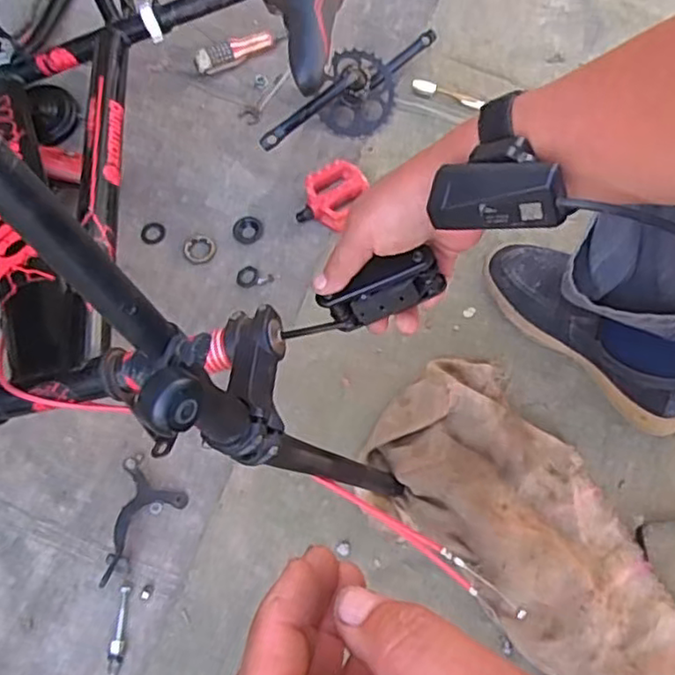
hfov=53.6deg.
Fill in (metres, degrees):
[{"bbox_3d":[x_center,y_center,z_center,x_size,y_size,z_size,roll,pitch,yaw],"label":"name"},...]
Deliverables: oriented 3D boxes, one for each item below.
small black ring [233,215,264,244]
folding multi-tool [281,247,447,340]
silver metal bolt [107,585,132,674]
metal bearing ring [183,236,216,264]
[{"bbox_3d":[-0.109,-0.132,0.815,0.037,0.004,0.039,0,68,0],"label":"small black ring"},{"bbox_3d":[0.016,-0.022,0.482,0.121,0.053,0.020,-25,68,18],"label":"folding multi-tool"},{"bbox_3d":[-0.210,0.282,0.646,0.013,0.009,0.079,3,68,1],"label":"silver metal bolt"},{"bbox_3d":[-0.167,-0.107,0.807,0.038,0.004,0.036,0,68,0],"label":"metal bearing ring"}]

